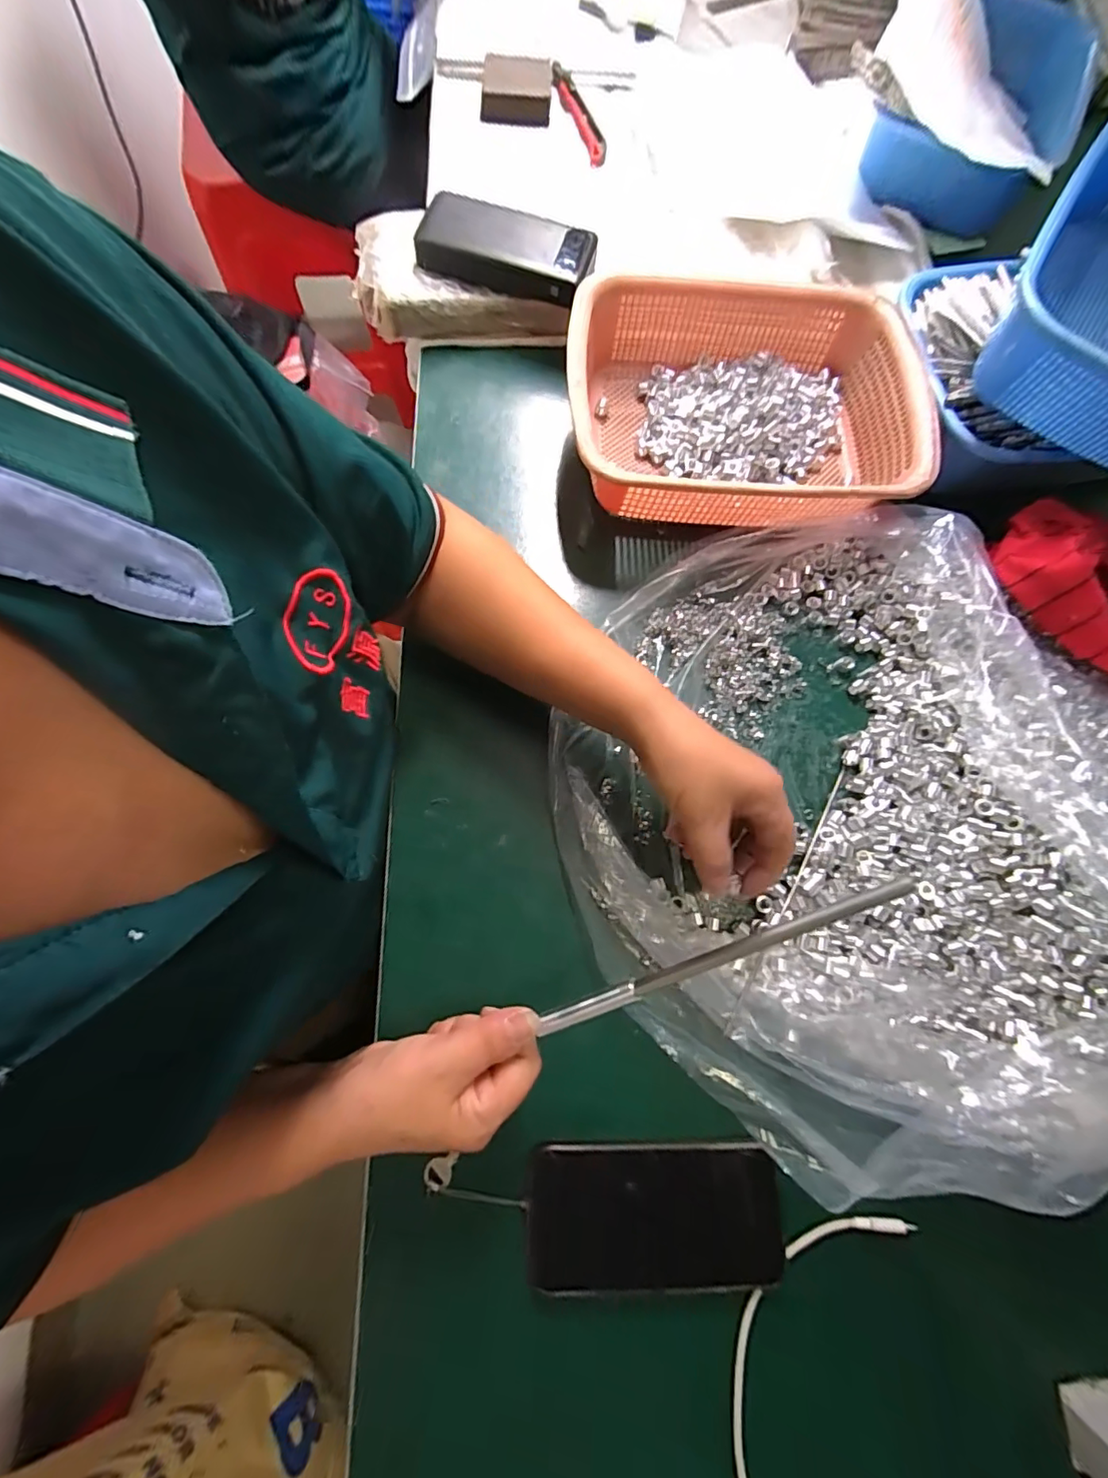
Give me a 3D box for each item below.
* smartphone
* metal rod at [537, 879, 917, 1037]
[{"bbox_3d":[0.065,0.304,0.330,0.159,0.011,0.077,1,76,-3],"label":"smartphone"},{"bbox_3d":[0.077,0.114,0.264,0.201,0.006,0.010,-30,76,18],"label":"metal rod"}]

